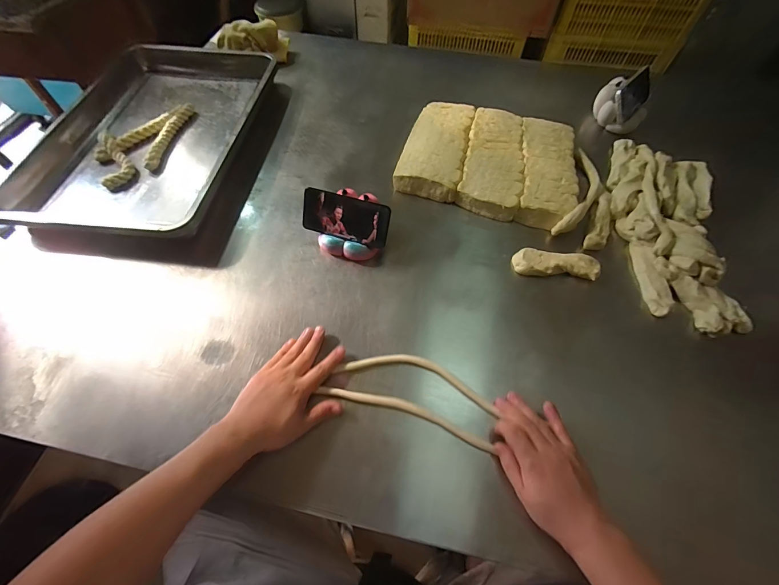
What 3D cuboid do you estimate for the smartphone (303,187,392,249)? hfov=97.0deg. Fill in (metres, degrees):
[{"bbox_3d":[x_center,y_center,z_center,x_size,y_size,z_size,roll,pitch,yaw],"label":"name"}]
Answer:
[{"bbox_3d":[-0.079,-0.130,0.604,0.157,0.073,0.006,16,25,12],"label":"smartphone"}]

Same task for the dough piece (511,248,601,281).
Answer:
[{"bbox_3d":[0.291,-0.047,0.608,0.139,0.030,0.048,7,59,4],"label":"dough piece"}]

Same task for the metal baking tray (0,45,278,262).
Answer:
[{"bbox_3d":[-0.520,-0.383,0.775,0.411,0.056,0.636,4,59,2],"label":"metal baking tray"}]

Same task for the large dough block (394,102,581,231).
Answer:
[{"bbox_3d":[0.211,-0.285,0.732,0.352,0.053,0.269,19,60,11],"label":"large dough block"}]

